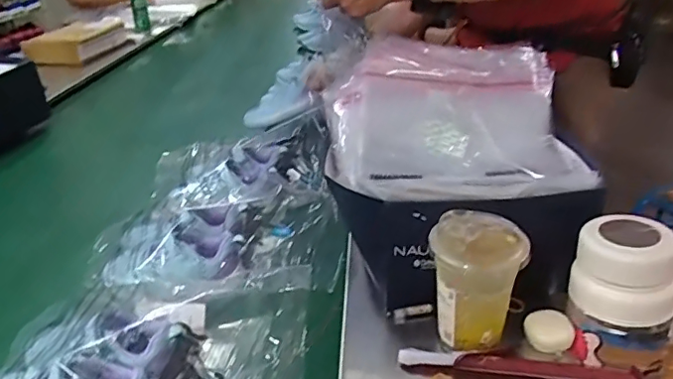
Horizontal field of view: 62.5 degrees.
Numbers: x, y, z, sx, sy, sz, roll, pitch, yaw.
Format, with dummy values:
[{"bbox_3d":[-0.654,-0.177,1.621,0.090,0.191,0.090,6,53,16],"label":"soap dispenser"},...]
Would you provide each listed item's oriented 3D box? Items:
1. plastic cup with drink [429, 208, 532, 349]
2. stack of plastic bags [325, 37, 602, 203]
[{"bbox_3d":[0.140,0.099,0.561,0.087,0.131,0.079,7,28,17],"label":"plastic cup with drink"},{"bbox_3d":[0.164,-0.098,0.796,0.350,0.250,0.064,0,-11,4],"label":"stack of plastic bags"}]

